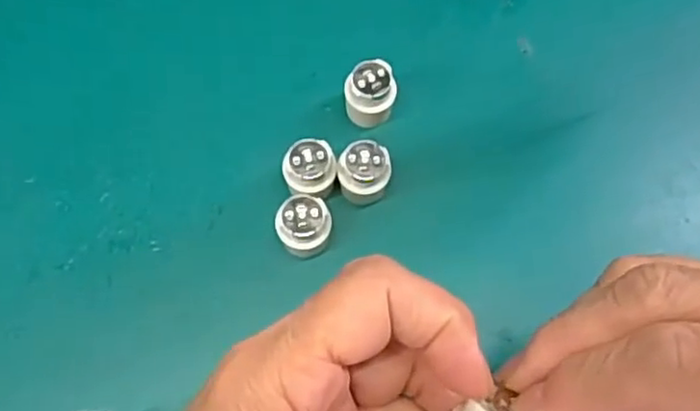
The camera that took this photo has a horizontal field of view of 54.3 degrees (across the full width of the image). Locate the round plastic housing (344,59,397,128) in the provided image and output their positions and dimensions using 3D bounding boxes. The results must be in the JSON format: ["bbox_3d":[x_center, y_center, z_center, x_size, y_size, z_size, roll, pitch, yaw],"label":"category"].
[{"bbox_3d":[0.009,-0.046,0.289,0.020,0.028,0.019,0,71,-1],"label":"round plastic housing"}]

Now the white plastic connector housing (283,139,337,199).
[{"bbox_3d":[-0.016,-0.012,0.278,0.020,0.026,0.021,-1,71,-2],"label":"white plastic connector housing"}]

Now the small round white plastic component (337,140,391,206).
[{"bbox_3d":[0.006,-0.012,0.278,0.020,0.029,0.018,10,71,2],"label":"small round white plastic component"}]

